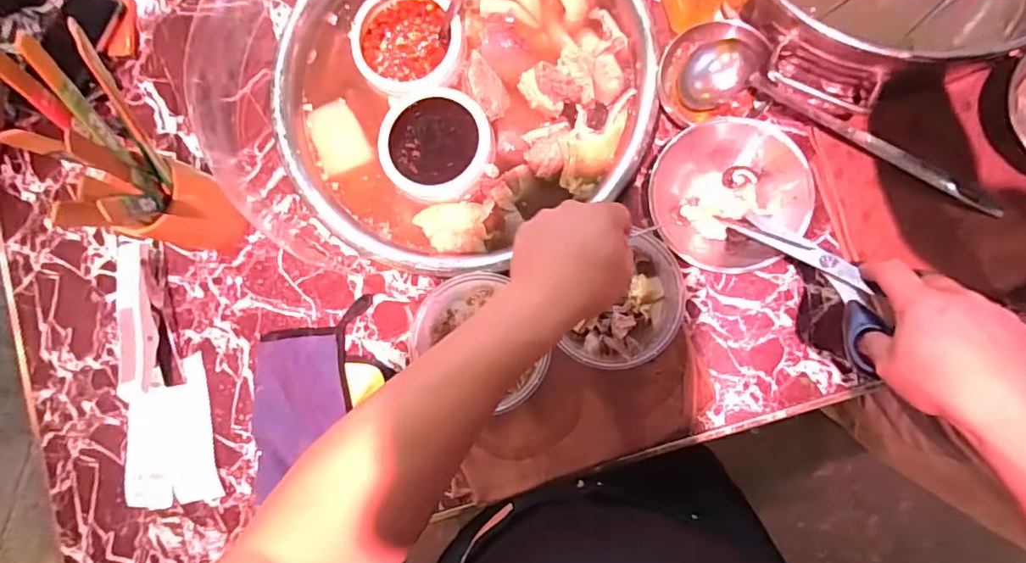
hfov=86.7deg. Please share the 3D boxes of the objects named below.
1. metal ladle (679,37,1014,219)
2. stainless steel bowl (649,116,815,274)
[{"bbox_3d":[0.333,-0.163,0.541,0.332,0.050,0.075,21,87,9],"label":"metal ladle"},{"bbox_3d":[0.214,-0.088,0.546,0.145,0.058,0.140,-1,84,7],"label":"stainless steel bowl"}]

